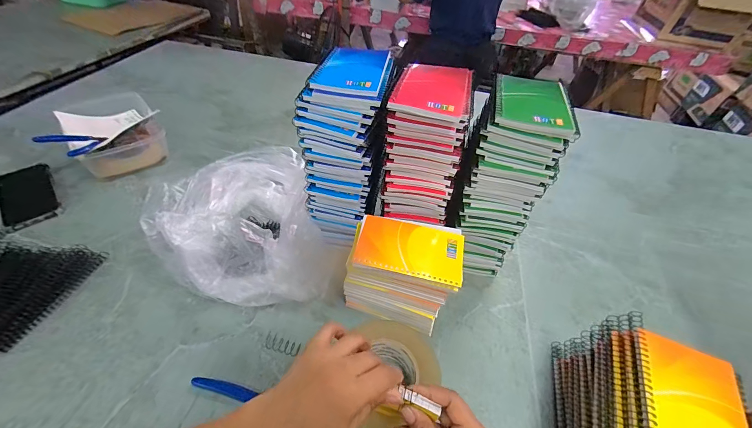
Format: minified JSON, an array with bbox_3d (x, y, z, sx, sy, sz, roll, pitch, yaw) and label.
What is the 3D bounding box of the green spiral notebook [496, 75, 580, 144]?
[{"bbox_3d":[0.190,-0.135,0.388,0.091,0.013,0.128,15,47,8],"label":"green spiral notebook"}]

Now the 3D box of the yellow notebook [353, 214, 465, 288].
[{"bbox_3d":[0.043,0.040,0.400,0.129,0.004,0.084,12,45,7],"label":"yellow notebook"}]

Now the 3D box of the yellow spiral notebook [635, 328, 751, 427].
[{"bbox_3d":[0.276,0.172,0.279,0.081,0.012,0.125,22,47,16],"label":"yellow spiral notebook"}]

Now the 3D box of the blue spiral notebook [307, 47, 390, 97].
[{"bbox_3d":[-0.030,-0.190,0.419,0.085,0.011,0.126,10,46,4],"label":"blue spiral notebook"}]

